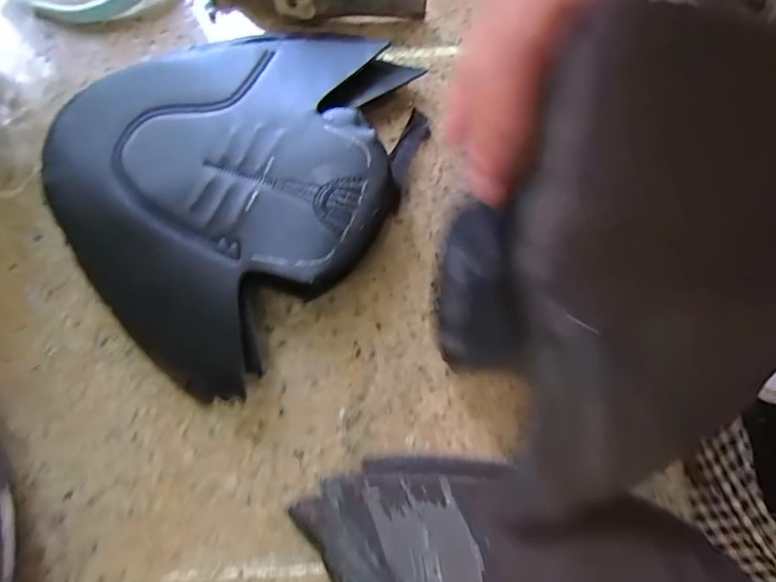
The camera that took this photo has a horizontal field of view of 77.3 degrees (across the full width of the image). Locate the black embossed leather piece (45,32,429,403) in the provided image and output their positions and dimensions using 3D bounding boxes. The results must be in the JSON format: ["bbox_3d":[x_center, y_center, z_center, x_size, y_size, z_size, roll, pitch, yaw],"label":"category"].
[{"bbox_3d":[-0.080,-0.068,0.258,0.171,0.029,0.193,37,78,12],"label":"black embossed leather piece"}]

